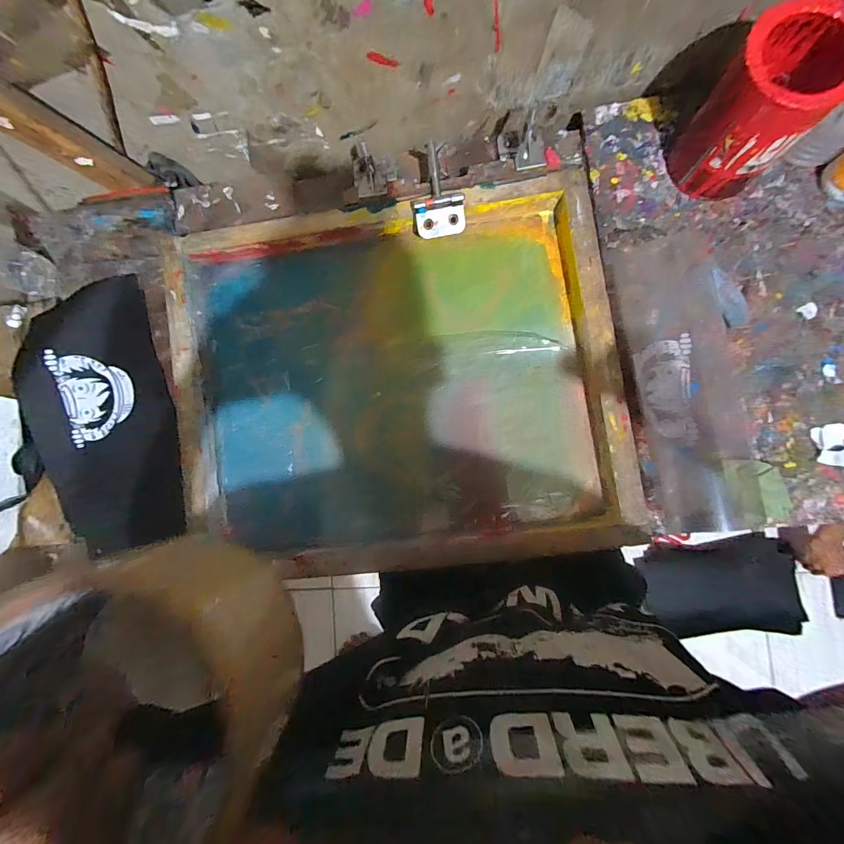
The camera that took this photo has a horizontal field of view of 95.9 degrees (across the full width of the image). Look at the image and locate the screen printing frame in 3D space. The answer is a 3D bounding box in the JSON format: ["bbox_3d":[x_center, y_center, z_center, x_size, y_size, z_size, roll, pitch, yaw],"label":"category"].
[{"bbox_3d":[-0.038,-0.048,0.481,0.534,0.037,0.444,-8,85,5],"label":"screen printing frame"}]

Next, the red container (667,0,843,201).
[{"bbox_3d":[0.361,-0.334,0.412,0.103,0.141,0.108,0,86,5],"label":"red container"}]

